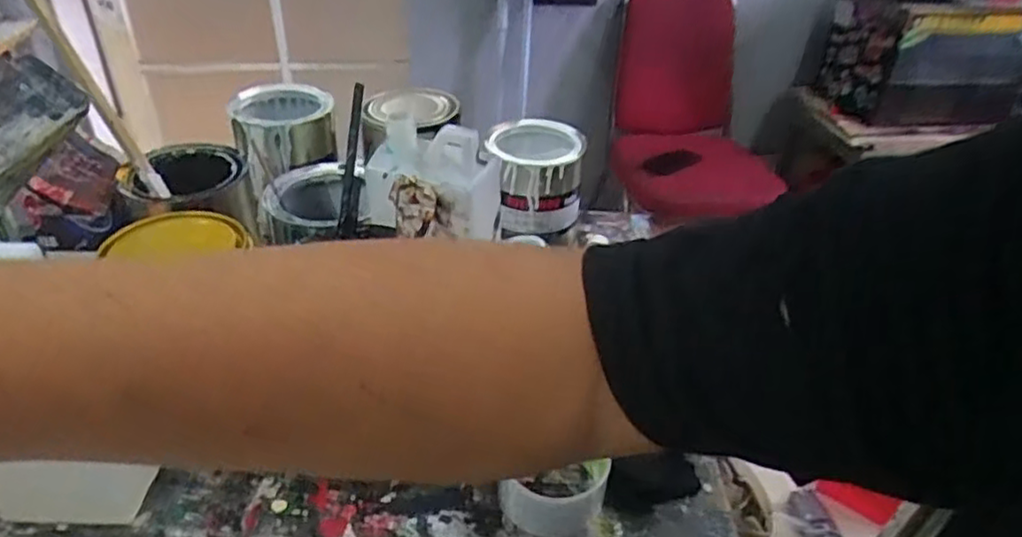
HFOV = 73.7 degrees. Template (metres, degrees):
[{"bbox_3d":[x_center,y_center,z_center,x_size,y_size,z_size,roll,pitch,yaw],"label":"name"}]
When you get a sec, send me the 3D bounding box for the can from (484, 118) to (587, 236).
[{"bbox_3d":[0.025,-0.104,0.764,0.104,0.090,0.112,2,35,-2],"label":"can"}]

